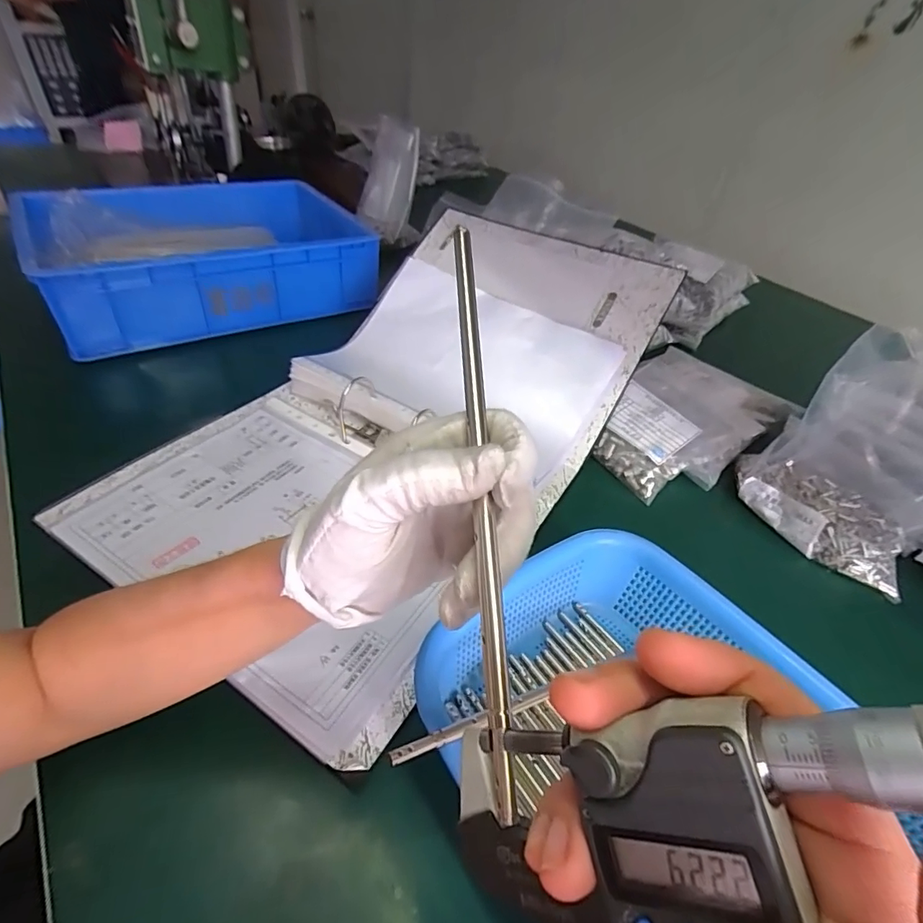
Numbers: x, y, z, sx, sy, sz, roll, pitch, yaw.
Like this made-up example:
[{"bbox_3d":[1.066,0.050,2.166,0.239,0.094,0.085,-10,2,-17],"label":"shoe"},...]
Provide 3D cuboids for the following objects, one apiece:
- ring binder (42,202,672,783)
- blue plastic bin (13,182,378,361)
[{"bbox_3d":[-0.042,-0.079,0.500,0.336,0.135,0.600,27,47,20],"label":"ring binder"},{"bbox_3d":[-0.355,-0.293,0.689,0.387,0.128,0.281,-23,51,-28],"label":"blue plastic bin"}]

